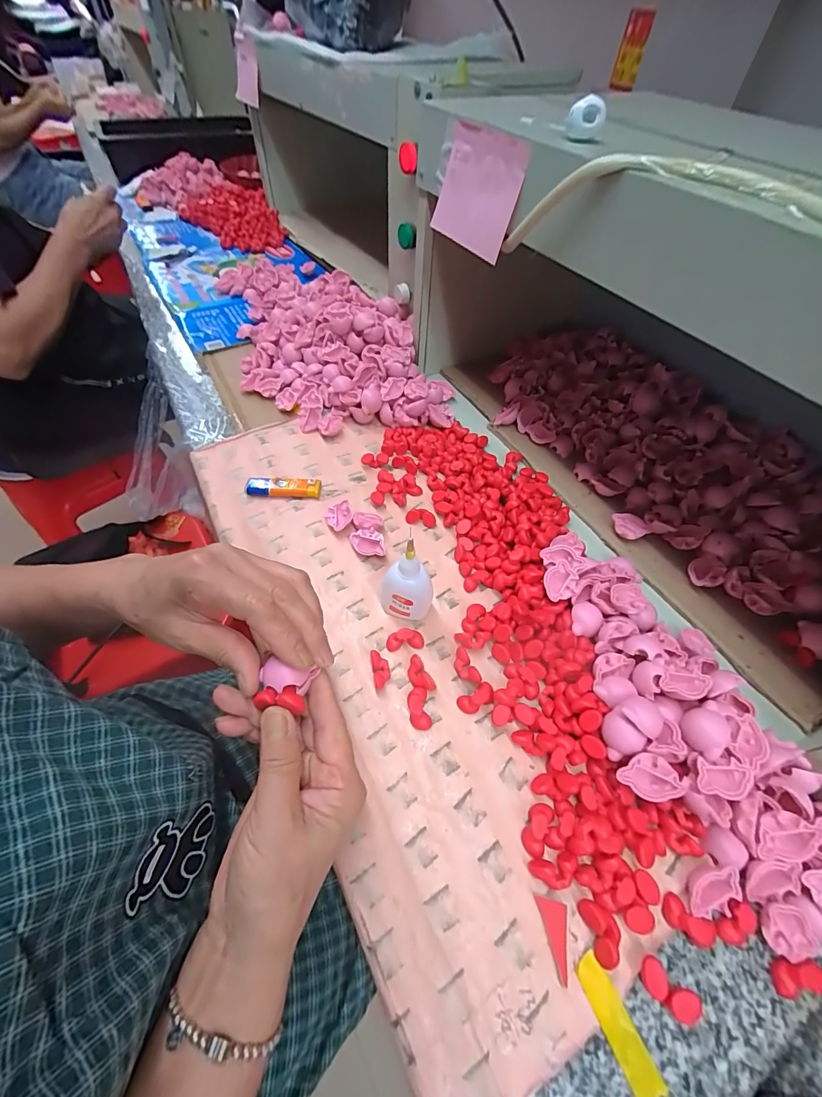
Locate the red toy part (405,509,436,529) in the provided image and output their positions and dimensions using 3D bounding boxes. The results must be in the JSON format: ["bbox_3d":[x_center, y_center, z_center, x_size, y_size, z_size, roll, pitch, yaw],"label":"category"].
[{"bbox_3d":[0.010,-0.033,0.426,0.031,0.015,0.011,12,57,9],"label":"red toy part"}]

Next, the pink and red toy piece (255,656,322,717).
[{"bbox_3d":[-0.077,0.083,0.248,0.028,0.016,0.024,7,56,5],"label":"pink and red toy piece"}]

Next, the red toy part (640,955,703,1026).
[{"bbox_3d":[0.147,0.253,0.235,0.030,0.014,0.017,35,63,22],"label":"red toy part"}]

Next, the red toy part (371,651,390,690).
[{"bbox_3d":[-0.025,0.099,0.335,0.014,0.010,0.028,-10,56,-6],"label":"red toy part"}]

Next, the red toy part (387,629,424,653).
[{"bbox_3d":[-0.005,0.078,0.349,0.032,0.014,0.014,-5,56,-3],"label":"red toy part"}]

